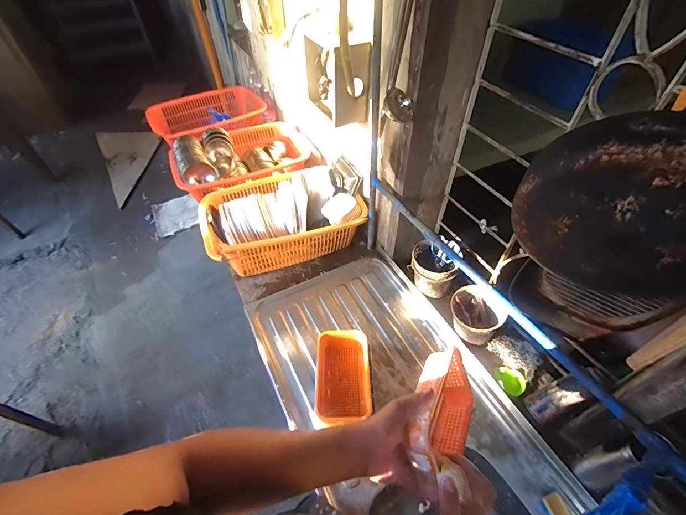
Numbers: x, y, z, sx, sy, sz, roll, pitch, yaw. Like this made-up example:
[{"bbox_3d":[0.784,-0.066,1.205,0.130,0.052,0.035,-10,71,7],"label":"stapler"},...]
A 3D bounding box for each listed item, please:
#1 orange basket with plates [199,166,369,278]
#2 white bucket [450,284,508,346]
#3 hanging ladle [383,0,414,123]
[{"bbox_3d":[-0.214,-0.147,1.201,0.521,0.193,0.361,-16,50,-13],"label":"orange basket with plates"},{"bbox_3d":[0.366,0.160,0.939,0.135,0.122,0.127,0,48,0],"label":"white bucket"},{"bbox_3d":[0.128,-0.474,0.657,0.067,0.391,0.076,7,49,7],"label":"hanging ladle"}]

